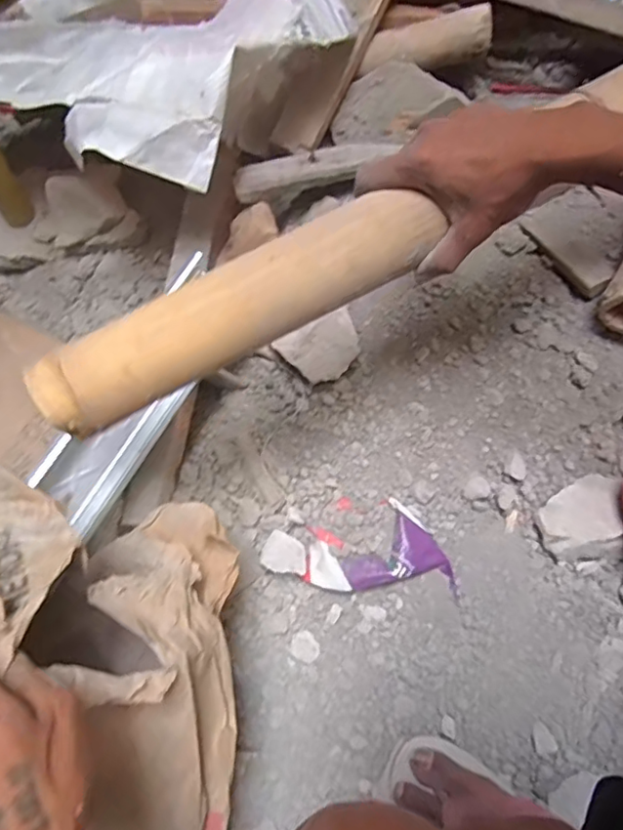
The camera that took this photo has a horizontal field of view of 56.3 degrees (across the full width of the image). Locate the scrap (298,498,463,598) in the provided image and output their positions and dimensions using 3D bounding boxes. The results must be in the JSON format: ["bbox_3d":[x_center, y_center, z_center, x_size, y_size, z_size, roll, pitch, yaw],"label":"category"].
[{"bbox_3d":[0.069,0.135,0.598,0.147,0.028,0.085,-2,68,2],"label":"scrap"}]

